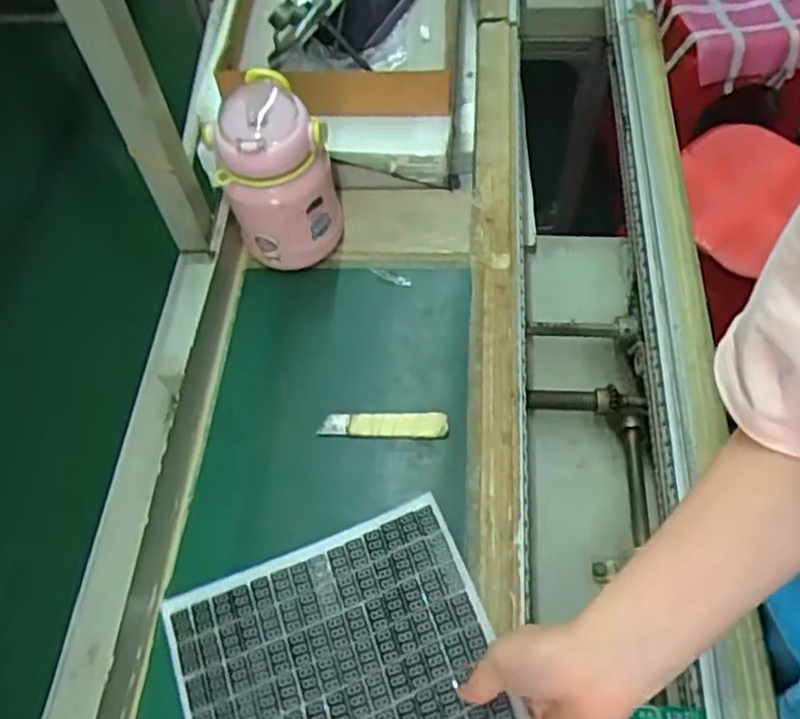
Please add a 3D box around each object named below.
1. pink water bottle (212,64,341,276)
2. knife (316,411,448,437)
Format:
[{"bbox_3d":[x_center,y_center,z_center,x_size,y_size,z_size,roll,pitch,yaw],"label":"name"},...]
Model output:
[{"bbox_3d":[-0.109,-0.164,0.634,0.099,0.159,0.100,-12,60,-4],"label":"pink water bottle"},{"bbox_3d":[-0.014,0.056,0.595,0.108,0.006,0.022,-2,60,2],"label":"knife"}]

